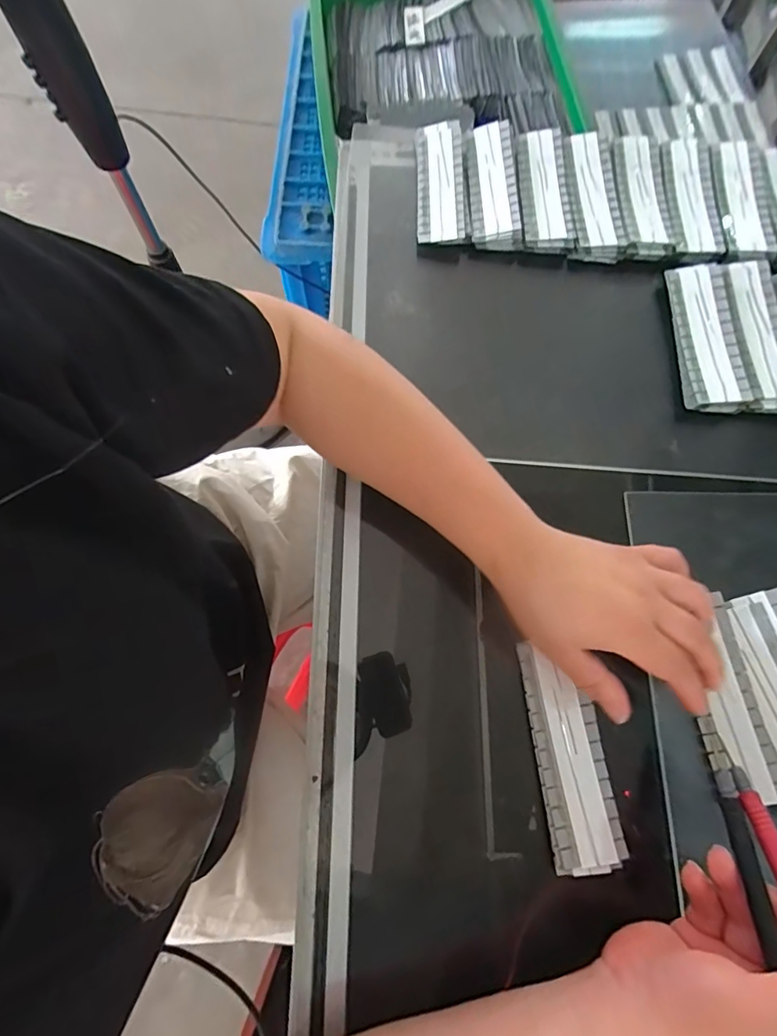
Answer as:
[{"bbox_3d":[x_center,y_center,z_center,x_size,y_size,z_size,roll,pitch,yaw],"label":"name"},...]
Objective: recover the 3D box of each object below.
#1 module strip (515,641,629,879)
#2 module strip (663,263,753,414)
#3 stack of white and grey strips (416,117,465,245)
[{"bbox_3d":[0.111,0.144,0.297,0.042,0.007,0.123,-6,73,-1],"label":"module strip"},{"bbox_3d":[0.250,-0.144,0.378,0.044,0.009,0.127,2,73,1],"label":"module strip"},{"bbox_3d":[0.045,-0.292,0.423,0.039,0.011,0.128,0,73,1],"label":"stack of white and grey strips"}]

